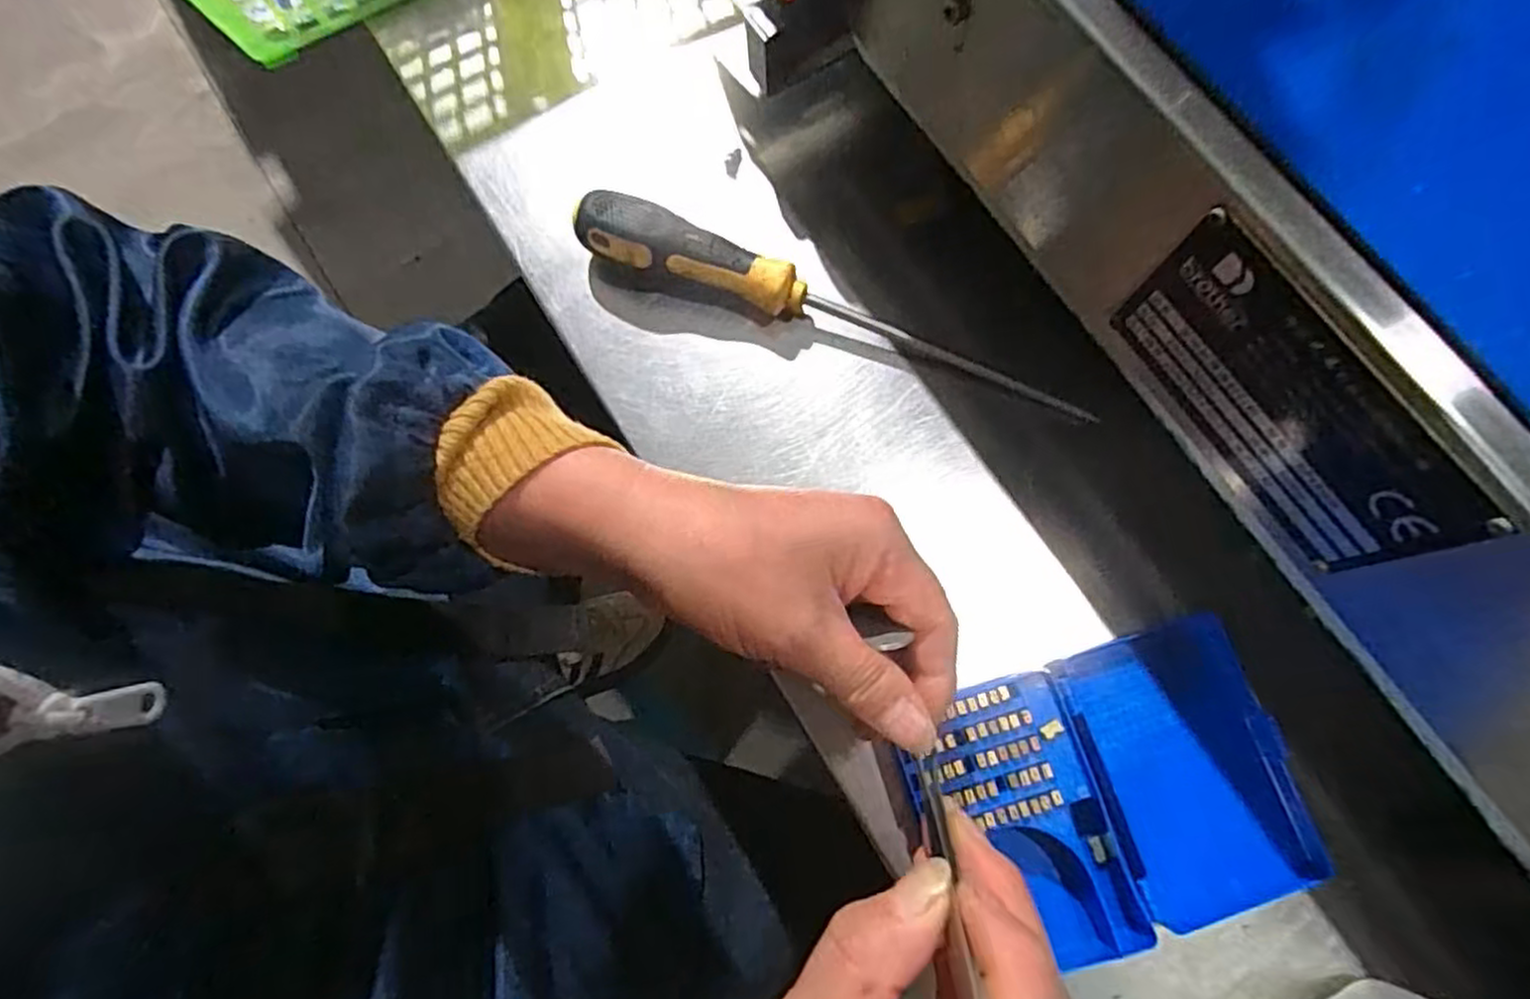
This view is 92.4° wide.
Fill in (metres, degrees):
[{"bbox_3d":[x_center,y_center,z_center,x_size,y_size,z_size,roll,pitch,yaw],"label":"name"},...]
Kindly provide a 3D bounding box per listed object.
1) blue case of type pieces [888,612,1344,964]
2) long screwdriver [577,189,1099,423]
[{"bbox_3d":[0.132,0.114,0.286,0.143,0.024,0.103,-16,76,-2],"label":"blue case of type pieces"},{"bbox_3d":[0.029,-0.087,0.337,0.247,0.035,0.027,21,78,7],"label":"long screwdriver"}]

